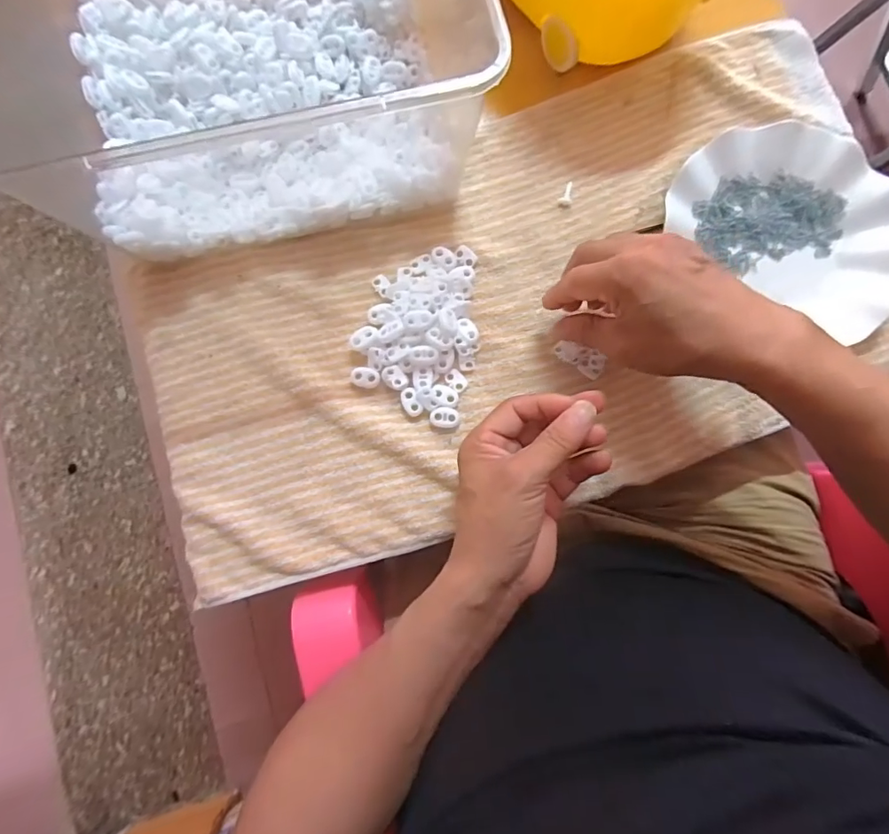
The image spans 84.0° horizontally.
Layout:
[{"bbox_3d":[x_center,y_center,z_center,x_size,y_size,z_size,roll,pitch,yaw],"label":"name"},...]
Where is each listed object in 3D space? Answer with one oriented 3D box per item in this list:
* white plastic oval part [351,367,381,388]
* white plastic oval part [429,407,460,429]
[{"bbox_3d":[-0.060,-0.030,0.375,0.022,0.004,0.015,11,80,3],"label":"white plastic oval part"},{"bbox_3d":[0.000,0.000,0.372,0.022,0.004,0.015,-8,80,-1],"label":"white plastic oval part"}]

